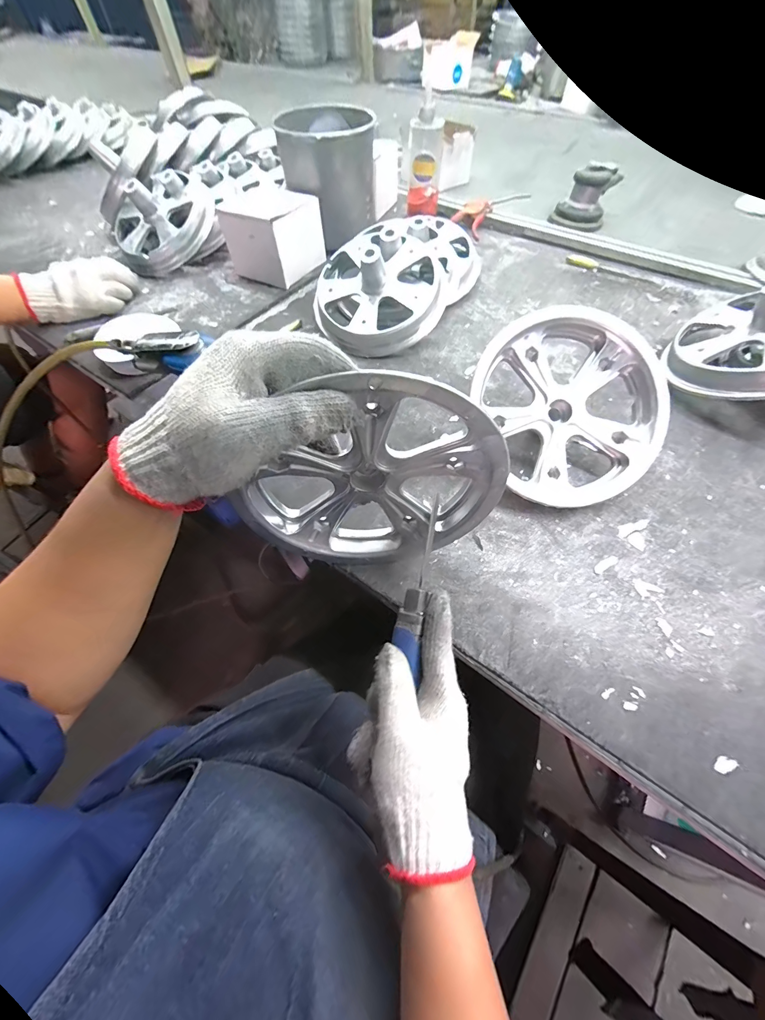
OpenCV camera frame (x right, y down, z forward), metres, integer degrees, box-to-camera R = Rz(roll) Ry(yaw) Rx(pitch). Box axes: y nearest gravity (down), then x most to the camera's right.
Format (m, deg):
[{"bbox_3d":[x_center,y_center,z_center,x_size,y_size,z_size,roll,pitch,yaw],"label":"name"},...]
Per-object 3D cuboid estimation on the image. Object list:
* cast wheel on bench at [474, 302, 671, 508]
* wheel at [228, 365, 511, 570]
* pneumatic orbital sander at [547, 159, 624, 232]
[{"bbox_3d":[0.216,-0.121,0.403,0.208,0.038,0.208,0,91,1],"label":"cast wheel on bench"},{"bbox_3d":[-0.009,-0.016,0.289,0.207,0.218,0.049,-6,60,-2],"label":"wheel"},{"bbox_3d":[0.435,-0.676,0.743,0.112,0.087,0.128,19,63,12],"label":"pneumatic orbital sander"}]

